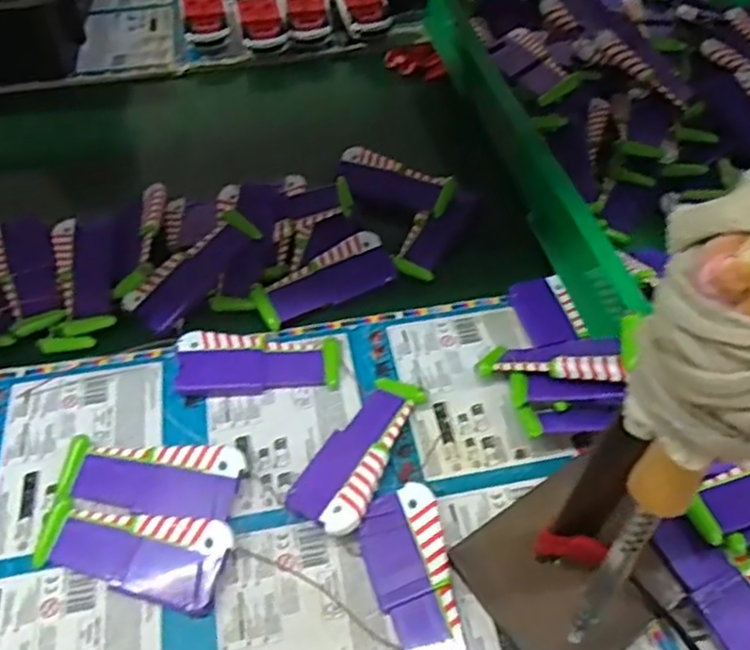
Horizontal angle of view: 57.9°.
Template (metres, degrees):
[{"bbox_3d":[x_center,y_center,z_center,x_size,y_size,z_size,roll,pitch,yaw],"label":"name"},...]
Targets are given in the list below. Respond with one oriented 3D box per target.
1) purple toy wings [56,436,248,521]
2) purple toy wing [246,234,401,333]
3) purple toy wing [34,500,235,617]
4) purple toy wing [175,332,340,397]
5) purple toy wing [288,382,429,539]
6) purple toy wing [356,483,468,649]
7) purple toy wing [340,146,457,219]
[{"bbox_3d":[-0.149,0.103,0.451,0.121,0.019,0.047,5,54,4],"label":"purple toy wings"},{"bbox_3d":[-0.042,-0.037,0.563,0.119,0.017,0.045,-27,58,-18],"label":"purple toy wing"},{"bbox_3d":[-0.152,0.137,0.421,0.121,0.020,0.051,13,55,10],"label":"purple toy wing"},{"bbox_3d":[-0.088,0.028,0.511,0.119,0.014,0.047,-2,54,-1],"label":"purple toy wing"},{"bbox_3d":[-0.008,0.084,0.461,0.051,0.025,0.119,27,58,19],"label":"purple toy wing"},{"bbox_3d":[0.025,0.159,0.405,0.050,0.020,0.121,-12,54,-8],"label":"purple toy wing"},{"bbox_3d":[0.016,-0.131,0.633,0.116,0.015,0.048,23,82,20],"label":"purple toy wing"}]

